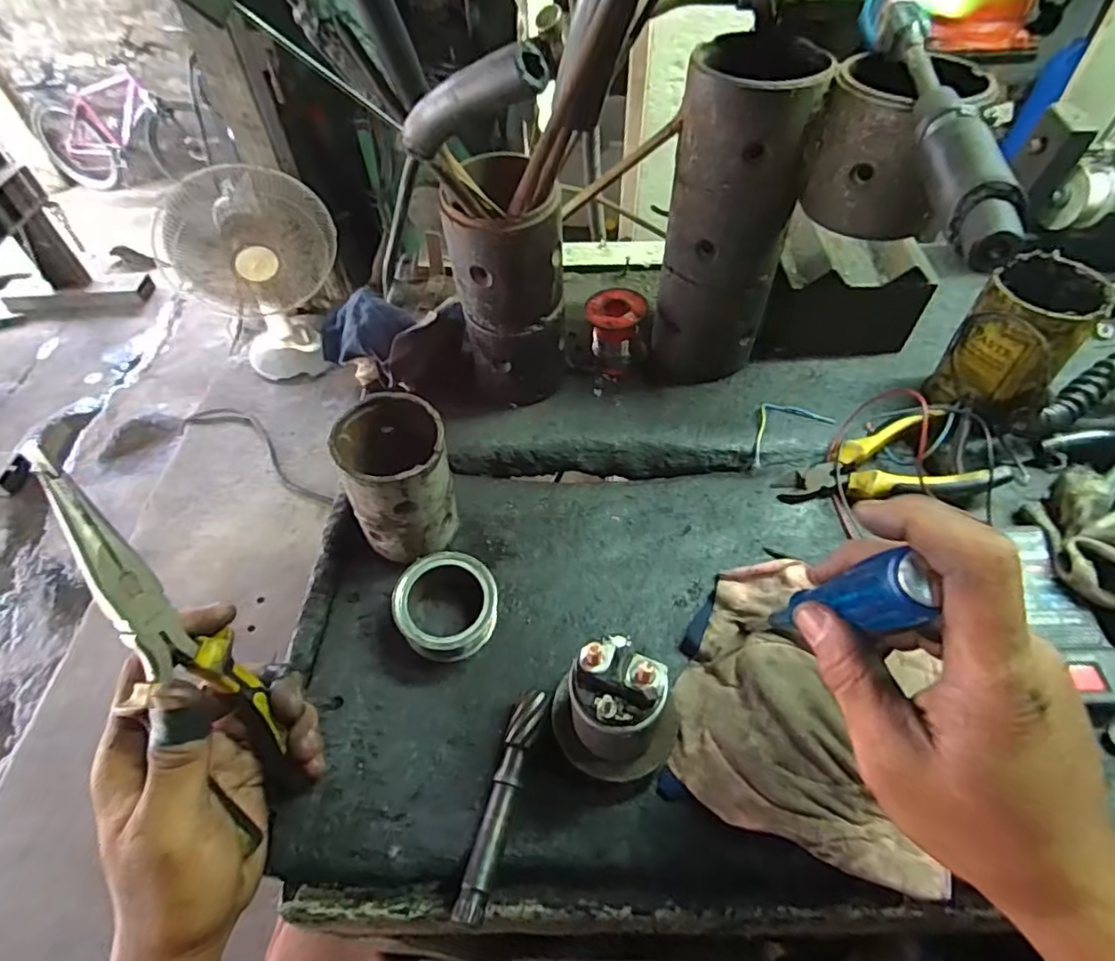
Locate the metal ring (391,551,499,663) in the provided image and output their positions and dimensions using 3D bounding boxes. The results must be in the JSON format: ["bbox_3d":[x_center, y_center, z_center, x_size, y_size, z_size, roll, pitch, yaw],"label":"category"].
[{"bbox_3d":[-0.071,0.083,0.394,0.064,0.043,0.060,-1,52,2],"label":"metal ring"}]

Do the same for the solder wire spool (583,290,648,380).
[{"bbox_3d":[0.050,-0.126,0.522,0.048,0.058,0.052,-1,52,2],"label":"solder wire spool"}]

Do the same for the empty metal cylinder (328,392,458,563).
[{"bbox_3d":[-0.104,0.001,0.399,0.070,0.098,0.070,-15,53,-9],"label":"empty metal cylinder"}]

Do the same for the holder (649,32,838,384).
[{"bbox_3d":[0.127,-0.187,0.462,0.088,0.229,0.082,11,54,11],"label":"holder"}]

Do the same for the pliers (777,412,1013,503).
[{"bbox_3d":[0.245,-0.015,0.450,0.147,0.034,0.070,1,52,3],"label":"pliers"}]

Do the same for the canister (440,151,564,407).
[{"bbox_3d":[-0.036,-0.143,0.460,0.079,0.194,0.084,-7,52,-3],"label":"canister"}]

